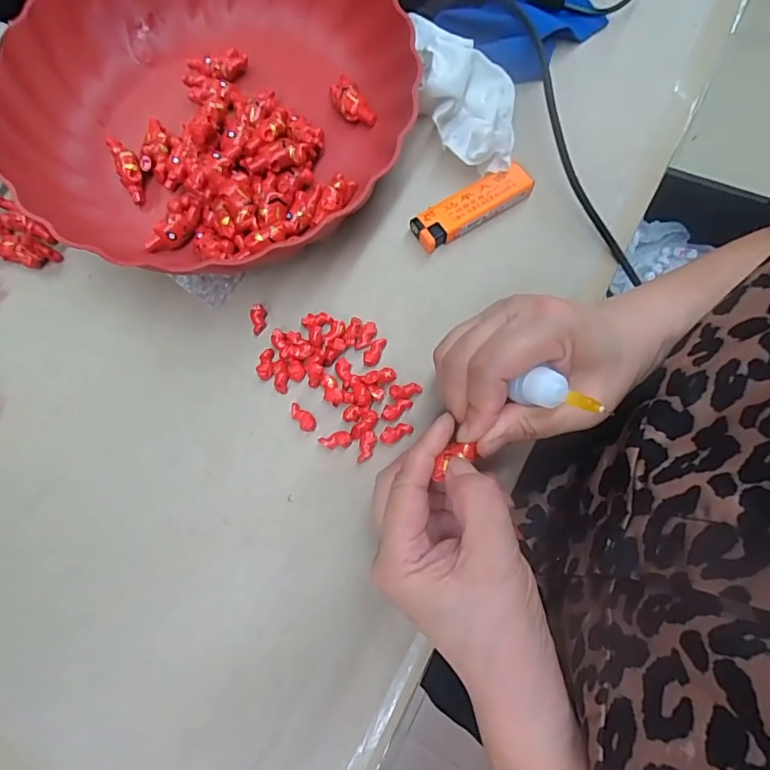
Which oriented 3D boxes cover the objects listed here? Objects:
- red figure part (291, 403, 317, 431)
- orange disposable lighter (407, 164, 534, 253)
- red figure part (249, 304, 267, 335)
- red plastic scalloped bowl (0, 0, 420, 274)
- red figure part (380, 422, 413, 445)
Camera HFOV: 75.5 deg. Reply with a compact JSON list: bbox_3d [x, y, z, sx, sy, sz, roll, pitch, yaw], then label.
[{"bbox_3d":[-0.047,0.018,0.281,0.009,0.006,0.019,-42,77,-10],"label":"red figure part"},{"bbox_3d":[0.055,-0.111,0.314,0.081,0.015,0.025,-31,75,-7],"label":"orange disposable lighter"},{"bbox_3d":[-0.076,-0.040,0.299,0.009,0.005,0.019,1,74,0],"label":"red figure part"},{"bbox_3d":[-0.111,-0.179,0.313,0.240,0.051,0.239,0,74,2],"label":"red plastic scalloped bowl"},{"bbox_3d":[0.006,0.027,0.277,0.019,0.005,0.008,-24,75,-5],"label":"red figure part"}]

